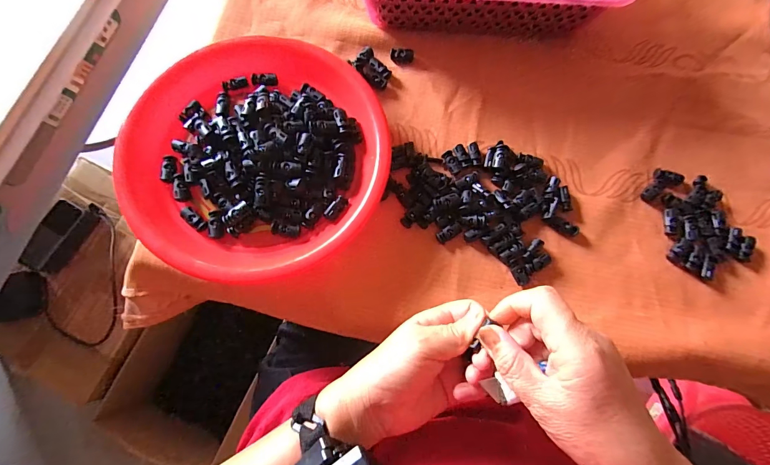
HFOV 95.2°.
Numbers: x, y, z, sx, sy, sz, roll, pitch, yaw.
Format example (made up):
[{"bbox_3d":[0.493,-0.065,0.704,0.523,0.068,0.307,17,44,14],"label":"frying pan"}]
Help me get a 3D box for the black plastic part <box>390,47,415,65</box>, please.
[{"bbox_3d":[0.020,-0.205,0.408,0.026,0.007,0.015,5,77,0],"label":"black plastic part"}]

